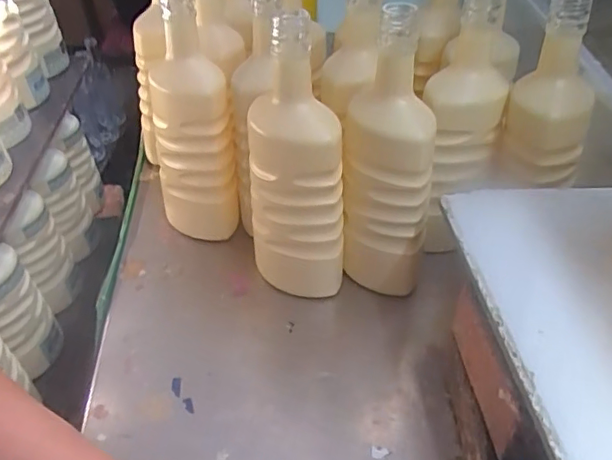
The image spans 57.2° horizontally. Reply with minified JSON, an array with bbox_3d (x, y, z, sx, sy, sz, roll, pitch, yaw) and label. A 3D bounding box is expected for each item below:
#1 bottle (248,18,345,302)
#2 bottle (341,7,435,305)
[{"bbox_3d":[-0.009,-0.046,0.486,0.067,0.259,0.070,-20,42,-22],"label":"bottle"},{"bbox_3d":[0.070,-0.055,0.495,0.074,0.259,0.070,3,39,5],"label":"bottle"}]

